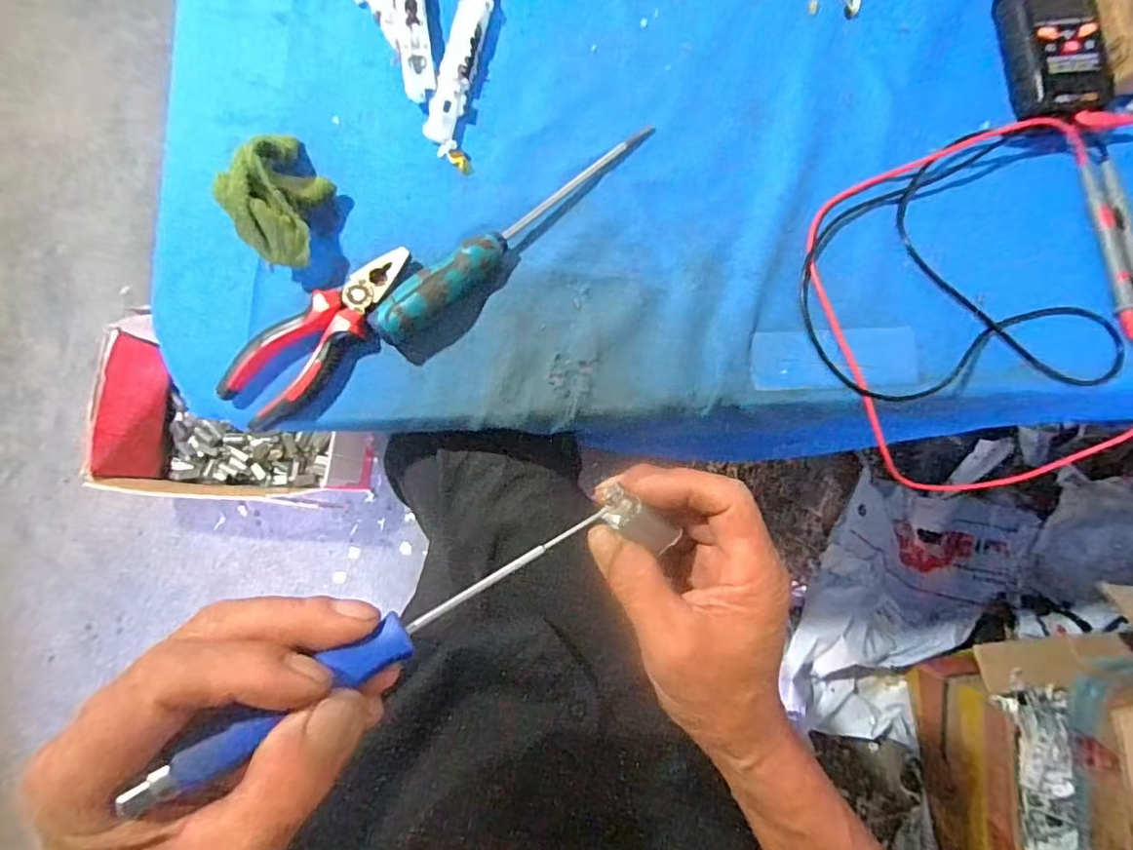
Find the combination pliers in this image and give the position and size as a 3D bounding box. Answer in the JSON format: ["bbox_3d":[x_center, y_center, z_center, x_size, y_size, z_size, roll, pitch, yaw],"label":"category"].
[{"bbox_3d":[-0.169,-0.063,0.389,0.155,0.021,0.050,-44,82,-5],"label":"combination pliers"}]

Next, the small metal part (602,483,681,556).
[{"bbox_3d":[0.036,0.047,0.267,0.045,0.008,0.015,34,82,-31],"label":"small metal part"}]

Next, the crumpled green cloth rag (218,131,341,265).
[{"bbox_3d":[-0.198,-0.163,0.386,0.054,0.055,0.104,6,81,3],"label":"crumpled green cloth rag"}]

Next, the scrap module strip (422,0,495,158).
[{"bbox_3d":[-0.080,-0.276,0.420,0.024,0.018,0.145,13,82,4],"label":"scrap module strip"}]

